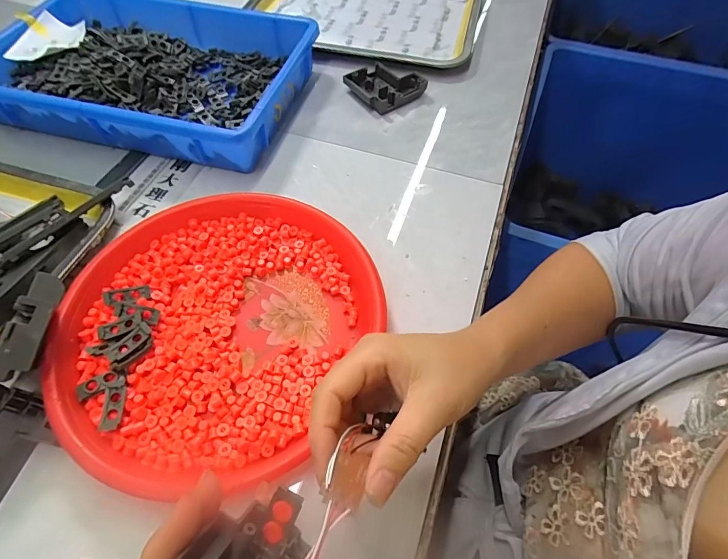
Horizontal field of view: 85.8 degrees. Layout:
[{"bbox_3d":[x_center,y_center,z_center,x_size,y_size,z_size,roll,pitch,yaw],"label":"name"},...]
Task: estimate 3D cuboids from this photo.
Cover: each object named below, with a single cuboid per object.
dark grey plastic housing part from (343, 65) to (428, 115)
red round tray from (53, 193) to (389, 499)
[{"bbox_3d":[0.028,-0.250,0.506,0.078,0.020,0.079,-33,65,-20],"label":"dark grey plastic housing part"},{"bbox_3d":[-0.122,0.031,0.326,0.228,0.033,0.246,1,58,-1],"label":"red round tray"}]

